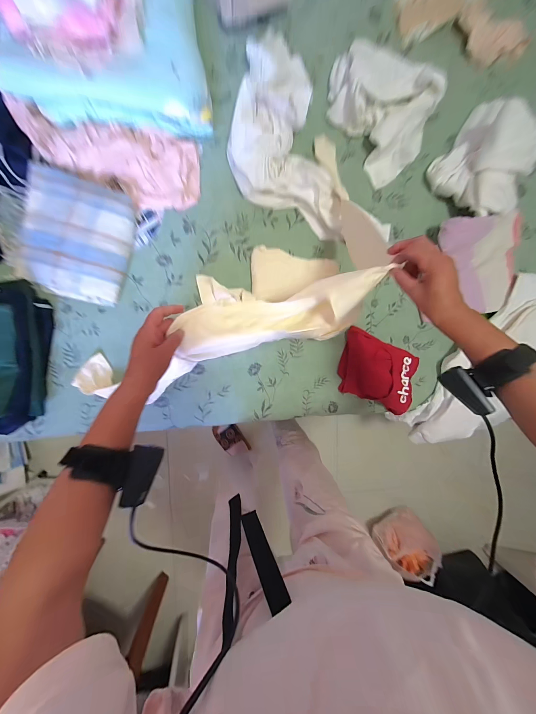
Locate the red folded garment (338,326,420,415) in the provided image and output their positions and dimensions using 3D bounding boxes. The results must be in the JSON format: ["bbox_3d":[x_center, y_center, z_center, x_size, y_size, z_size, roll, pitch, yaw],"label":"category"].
[{"bbox_3d":[0.318,0.042,0.767,0.231,0.066,0.189,22,91,-9],"label":"red folded garment"}]

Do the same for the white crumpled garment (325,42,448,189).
[{"bbox_3d":[0.293,-0.657,0.684,0.197,0.119,0.324,-42,99,-3],"label":"white crumpled garment"}]

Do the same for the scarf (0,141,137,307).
[{"bbox_3d":[-0.513,-0.308,0.638,0.351,0.038,0.284,20,92,-9],"label":"scarf"}]

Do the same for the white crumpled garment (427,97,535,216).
[{"bbox_3d":[0.608,-0.536,0.706,0.272,0.165,0.259,-40,99,-3],"label":"white crumpled garment"}]

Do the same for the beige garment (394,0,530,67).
[{"bbox_3d":[0.532,-0.966,0.721,0.345,0.070,0.287,-8,96,-7],"label":"beige garment"}]

